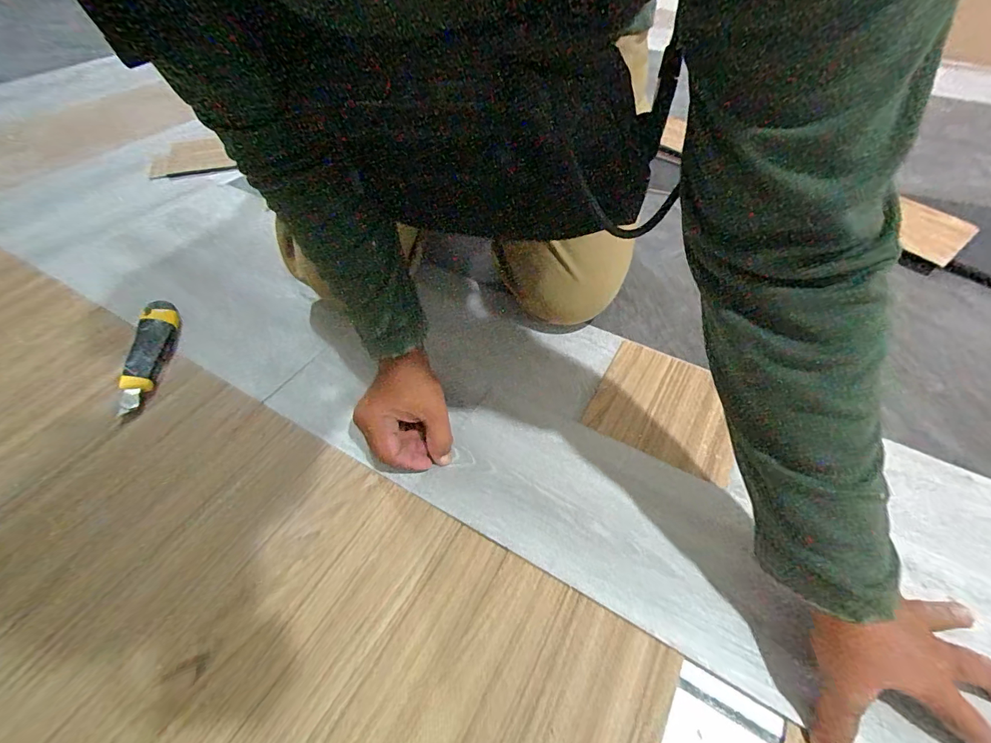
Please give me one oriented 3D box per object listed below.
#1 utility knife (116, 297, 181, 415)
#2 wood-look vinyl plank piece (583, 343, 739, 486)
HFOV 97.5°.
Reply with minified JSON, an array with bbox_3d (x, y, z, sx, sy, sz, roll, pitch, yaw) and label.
[{"bbox_3d":[-0.401,-0.020,0.503,0.035,0.028,0.168,-12,50,-10],"label":"utility knife"},{"bbox_3d":[0.189,0.037,0.481,0.147,0.004,0.142,23,53,19],"label":"wood-look vinyl plank piece"}]

